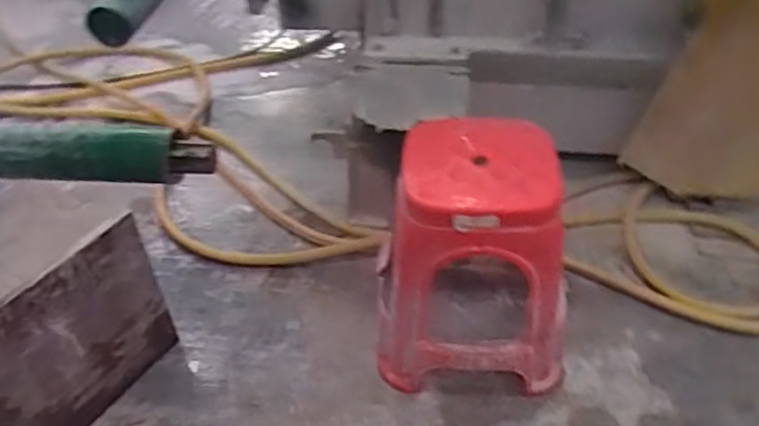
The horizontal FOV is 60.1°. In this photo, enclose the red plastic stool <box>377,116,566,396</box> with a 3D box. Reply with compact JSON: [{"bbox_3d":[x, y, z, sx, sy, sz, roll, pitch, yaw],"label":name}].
[{"bbox_3d":[0.190,0.094,1.345,0.373,0.483,0.329,1,45,2],"label":"red plastic stool"}]

